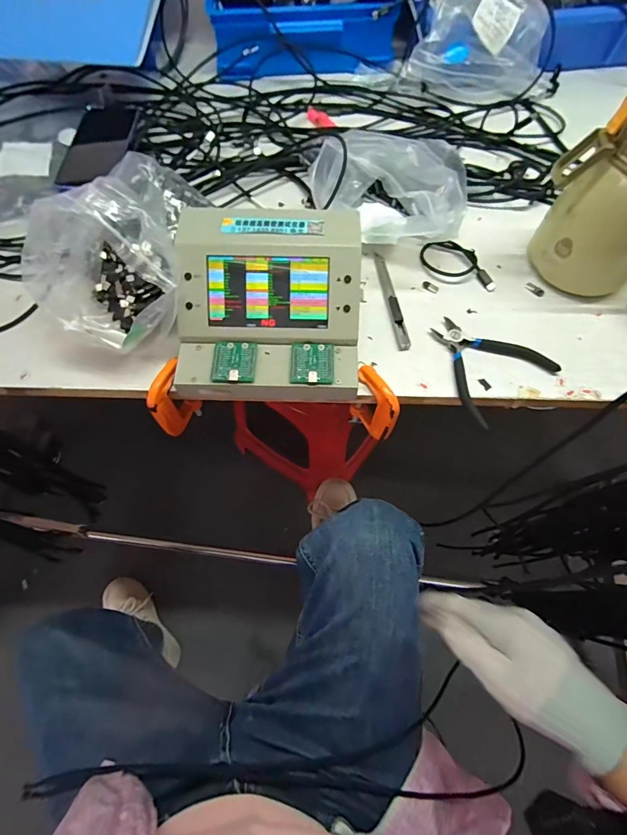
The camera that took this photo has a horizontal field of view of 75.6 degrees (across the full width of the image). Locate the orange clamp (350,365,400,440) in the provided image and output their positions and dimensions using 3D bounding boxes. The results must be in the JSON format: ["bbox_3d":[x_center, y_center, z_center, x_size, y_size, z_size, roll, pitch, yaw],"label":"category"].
[{"bbox_3d":[0.062,-0.010,0.414,0.017,0.085,0.061,-26,68,-12],"label":"orange clamp"}]

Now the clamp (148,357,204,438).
[{"bbox_3d":[-0.142,-0.015,0.408,0.014,0.090,0.051,25,68,10],"label":"clamp"}]

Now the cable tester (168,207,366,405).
[{"bbox_3d":[-0.041,-0.104,0.381,0.164,0.079,0.160,2,66,0],"label":"cable tester"}]

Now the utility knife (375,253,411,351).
[{"bbox_3d":[0.083,-0.129,0.430,0.012,0.006,0.130,-7,66,-4],"label":"utility knife"}]

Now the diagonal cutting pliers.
[{"bbox_3d":[0.168,-0.059,0.397,0.101,0.010,0.105,-31,71,-13],"label":"diagonal cutting pliers"}]

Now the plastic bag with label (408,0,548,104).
[{"bbox_3d":[0.236,-0.515,0.553,0.179,0.093,0.116,15,67,6],"label":"plastic bag with label"}]

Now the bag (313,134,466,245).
[{"bbox_3d":[0.081,-0.240,0.446,0.163,0.071,0.108,27,68,11],"label":"bag"}]

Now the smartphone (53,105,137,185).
[{"bbox_3d":[-0.268,-0.348,0.509,0.076,0.011,0.142,5,66,2],"label":"smartphone"}]

